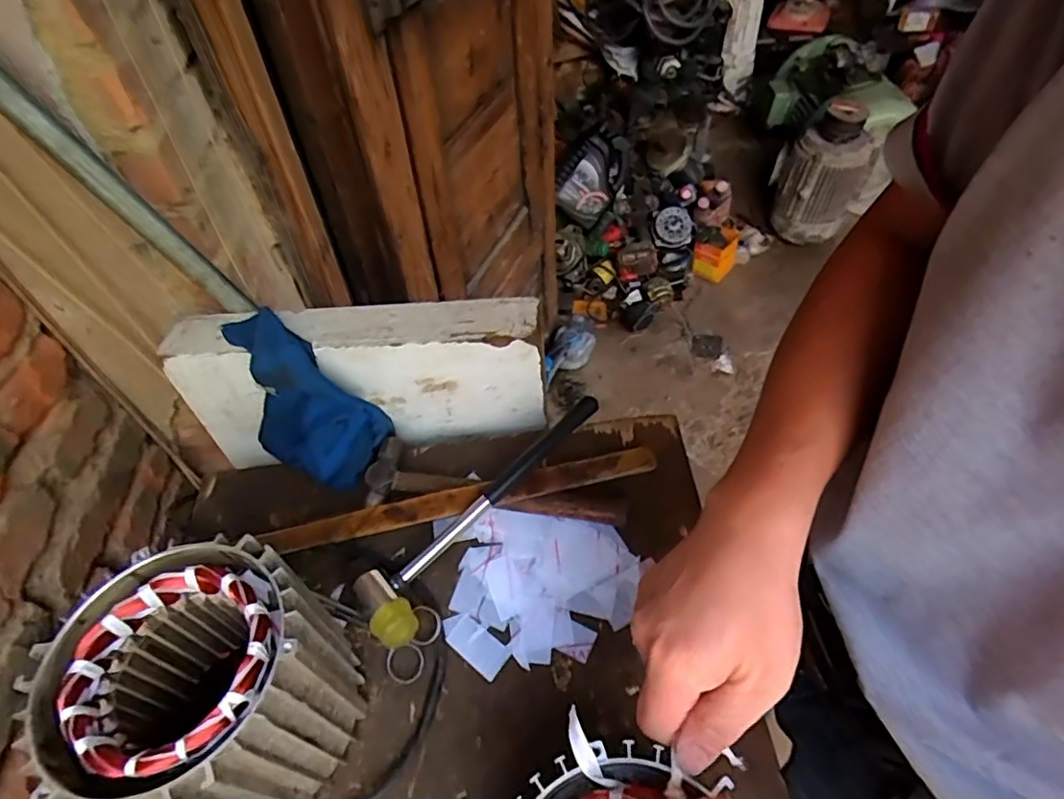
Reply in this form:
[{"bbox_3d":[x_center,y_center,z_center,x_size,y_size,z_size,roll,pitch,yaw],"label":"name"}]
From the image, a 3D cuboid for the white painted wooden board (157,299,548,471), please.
[{"bbox_3d":[-0.162,-0.022,0.587,0.340,0.159,0.064,-6,50,-1],"label":"white painted wooden board"}]

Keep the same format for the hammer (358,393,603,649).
[{"bbox_3d":[-0.044,0.089,0.511,0.066,0.043,0.274,32,59,26],"label":"hammer"}]

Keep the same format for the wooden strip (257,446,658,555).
[{"bbox_3d":[-0.060,0.088,0.525,0.345,0.013,0.031,-12,51,-6],"label":"wooden strip"}]

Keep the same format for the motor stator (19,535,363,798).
[{"bbox_3d":[-0.197,0.188,0.373,0.133,0.152,0.135,-15,51,-8],"label":"motor stator"}]

